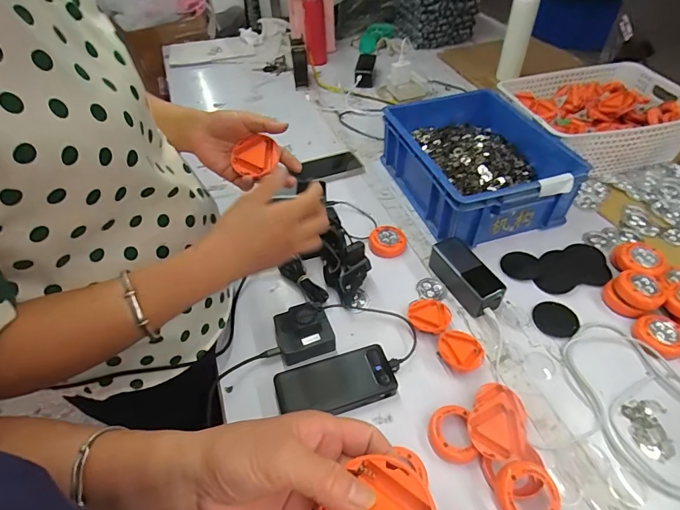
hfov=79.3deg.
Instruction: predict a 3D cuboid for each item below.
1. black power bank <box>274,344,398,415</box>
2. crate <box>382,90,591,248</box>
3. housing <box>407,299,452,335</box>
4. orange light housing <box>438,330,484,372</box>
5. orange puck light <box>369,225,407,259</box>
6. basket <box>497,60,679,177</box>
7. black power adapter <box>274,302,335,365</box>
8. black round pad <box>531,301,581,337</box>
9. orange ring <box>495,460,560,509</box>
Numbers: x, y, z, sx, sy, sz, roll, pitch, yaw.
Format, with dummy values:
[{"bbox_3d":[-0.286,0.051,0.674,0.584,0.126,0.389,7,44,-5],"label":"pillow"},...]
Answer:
[{"bbox_3d":[-0.005,0.175,0.554,0.155,0.020,0.077,-13,47,-10],"label":"black power bank"},{"bbox_3d":[0.270,-0.187,0.829,0.277,0.119,0.351,-13,47,-10],"label":"crate"},{"bbox_3d":[0.138,0.092,0.631,0.063,0.020,0.070,20,50,20],"label":"housing"},{"bbox_3d":[0.174,0.138,0.590,0.062,0.016,0.061,-1,46,1],"label":"orange light housing"},{"bbox_3d":[0.089,-0.024,0.748,0.065,0.026,0.064,-1,46,1],"label":"orange puck light"},{"bbox_3d":[0.581,-0.315,0.937,0.363,0.117,0.308,-14,47,-11],"label":"basket"},{"bbox_3d":[-0.053,0.108,0.596,0.077,0.034,0.074,-13,47,-10],"label":"black power adapter"},{"bbox_3d":[0.334,0.098,0.635,0.063,0.004,0.064,-1,46,1],"label":"black round pad"},{"bbox_3d":[0.206,0.263,0.450,0.064,0.016,0.066,-4,63,8],"label":"orange ring"}]

